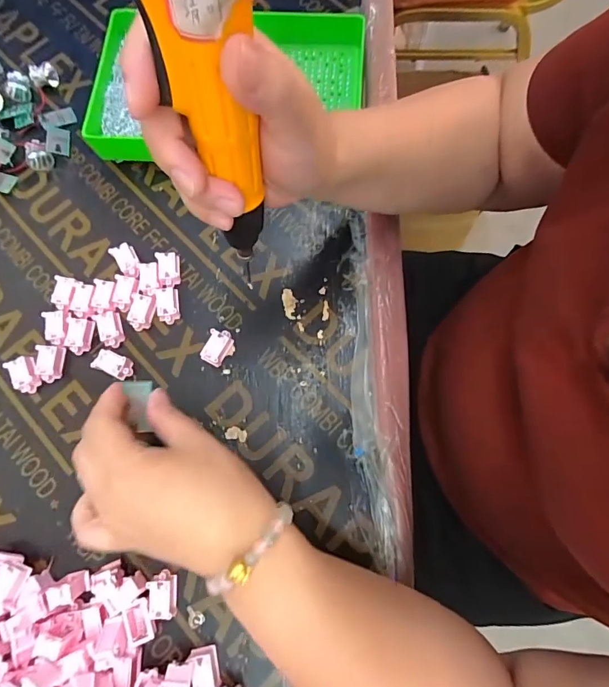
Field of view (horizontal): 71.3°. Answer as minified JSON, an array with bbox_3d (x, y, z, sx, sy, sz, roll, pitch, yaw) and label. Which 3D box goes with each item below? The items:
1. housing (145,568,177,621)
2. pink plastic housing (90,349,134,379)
[{"bbox_3d":[-0.102,0.180,0.307,0.019,0.013,0.029,-3,74,1],"label":"housing"},{"bbox_3d":[-0.158,0.017,0.352,0.030,0.014,0.018,23,76,8],"label":"pink plastic housing"}]

